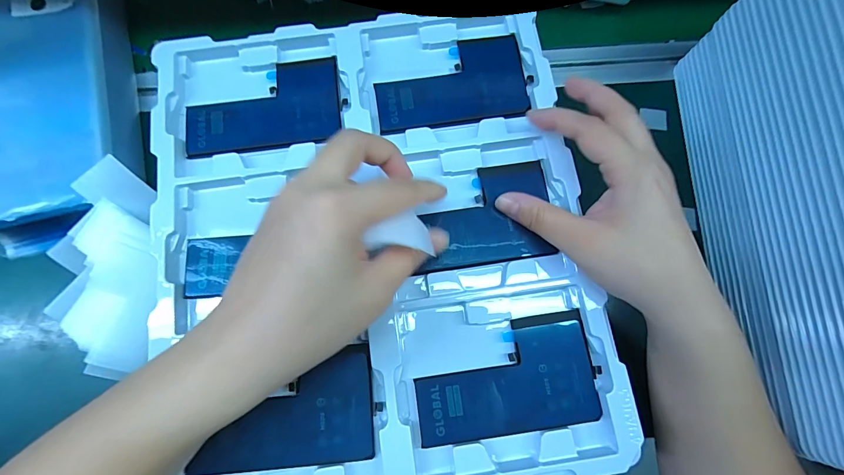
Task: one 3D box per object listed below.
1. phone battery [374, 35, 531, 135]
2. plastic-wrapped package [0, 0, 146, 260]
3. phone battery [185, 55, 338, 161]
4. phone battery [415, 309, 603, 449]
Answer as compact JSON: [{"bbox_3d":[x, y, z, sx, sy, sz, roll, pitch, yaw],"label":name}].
[{"bbox_3d":[0.021,-0.112,0.269,0.109,0.004,0.064,-10,76,-3],"label":"phone battery"},{"bbox_3d":[-0.332,-0.145,0.321,0.142,0.051,0.303,-18,76,-5],"label":"plastic-wrapped package"},{"bbox_3d":[-0.113,-0.093,0.264,0.108,0.004,0.065,-9,76,-2],"label":"phone battery"},{"bbox_3d":[0.051,0.086,0.225,0.109,0.004,0.064,-9,76,-2],"label":"phone battery"}]

